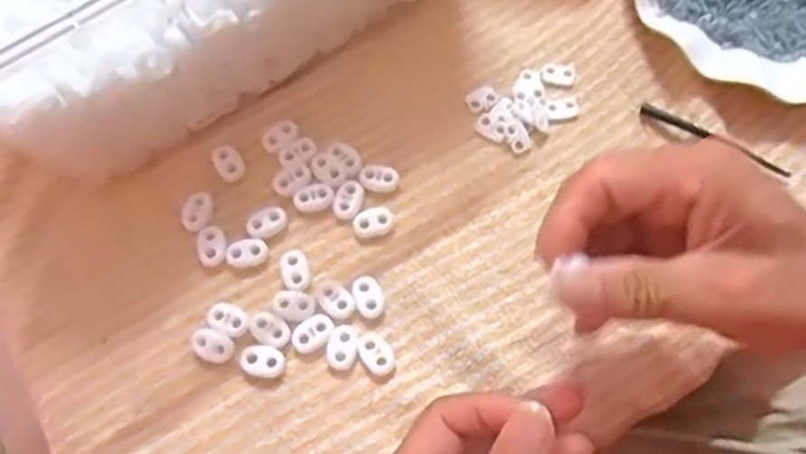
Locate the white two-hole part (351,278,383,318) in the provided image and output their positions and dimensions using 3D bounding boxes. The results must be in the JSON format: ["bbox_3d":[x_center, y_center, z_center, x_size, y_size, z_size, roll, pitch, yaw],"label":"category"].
[{"bbox_3d":[-0.018,0.036,0.362,0.014,0.004,0.022,-20,69,-7],"label":"white two-hole part"}]

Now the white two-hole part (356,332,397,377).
[{"bbox_3d":[-0.013,0.065,0.353,0.015,0.004,0.023,-33,71,-11],"label":"white two-hole part"}]

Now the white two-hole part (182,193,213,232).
[{"bbox_3d":[-0.113,-0.009,0.382,0.014,0.004,0.022,8,69,4],"label":"white two-hole part"}]

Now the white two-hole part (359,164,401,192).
[{"bbox_3d":[-0.013,-0.027,0.387,0.022,0.004,0.015,13,69,6],"label":"white two-hole part"}]

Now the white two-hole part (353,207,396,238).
[{"bbox_3d":[-0.016,-0.002,0.379,0.022,0.004,0.015,-15,69,-5],"label":"white two-hole part"}]

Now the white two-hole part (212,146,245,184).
[{"bbox_3d":[-0.099,-0.036,0.393,0.015,0.004,0.023,-31,71,-11],"label":"white two-hole part"}]

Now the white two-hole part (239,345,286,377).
[{"bbox_3d":[-0.071,0.068,0.351,0.023,0.004,0.015,9,69,5],"label":"white two-hole part"}]

